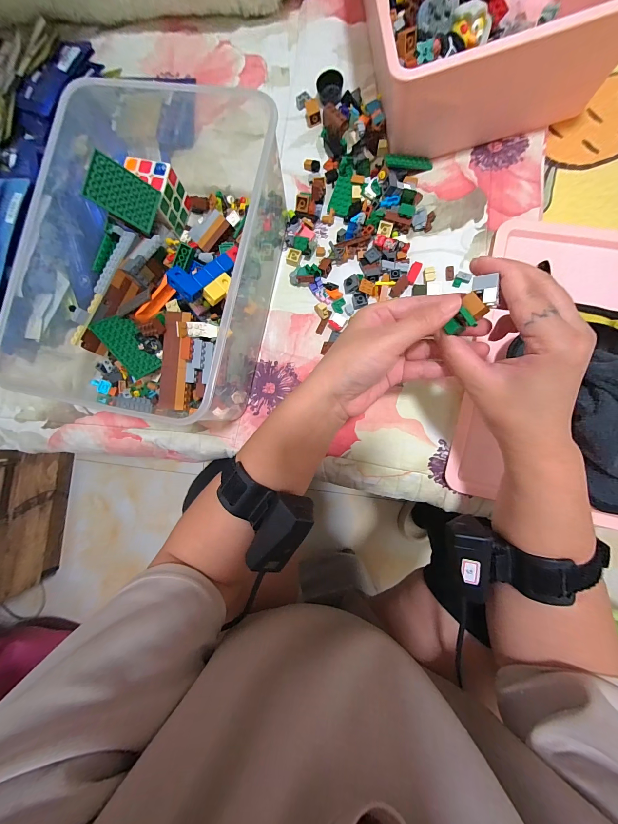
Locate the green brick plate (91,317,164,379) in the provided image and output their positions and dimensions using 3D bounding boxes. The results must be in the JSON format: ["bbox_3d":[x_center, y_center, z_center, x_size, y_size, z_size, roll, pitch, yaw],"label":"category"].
[{"bbox_3d":[-0.212,-0.078,0.340,0.040,0.007,0.077,-42,94,-27],"label":"green brick plate"}]

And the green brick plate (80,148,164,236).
[{"bbox_3d":[-0.199,-0.234,0.312,0.004,0.064,0.048,31,101,47],"label":"green brick plate"}]

